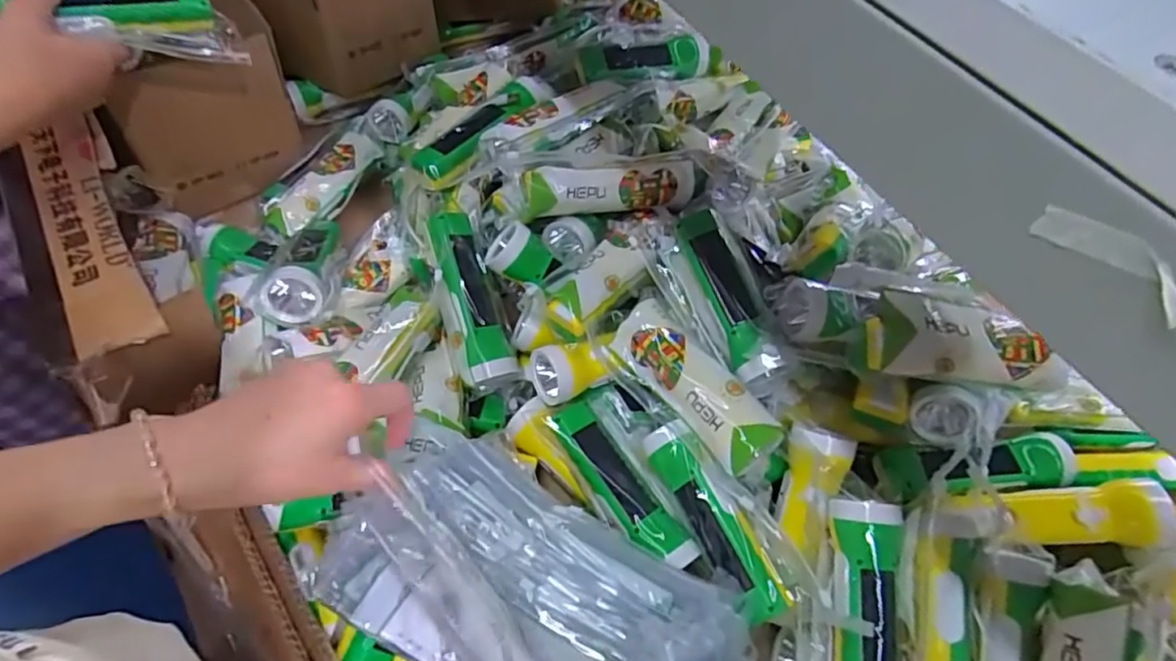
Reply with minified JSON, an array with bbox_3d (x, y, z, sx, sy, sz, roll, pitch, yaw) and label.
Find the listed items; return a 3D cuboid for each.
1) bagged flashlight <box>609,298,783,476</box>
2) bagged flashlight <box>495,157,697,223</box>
[{"bbox_3d":[0.090,0.042,0.527,0.054,0.041,0.168,-30,63,-22],"label":"bagged flashlight"},{"bbox_3d":[0.010,-0.141,0.610,0.209,0.059,0.053,-1,56,-5],"label":"bagged flashlight"}]

